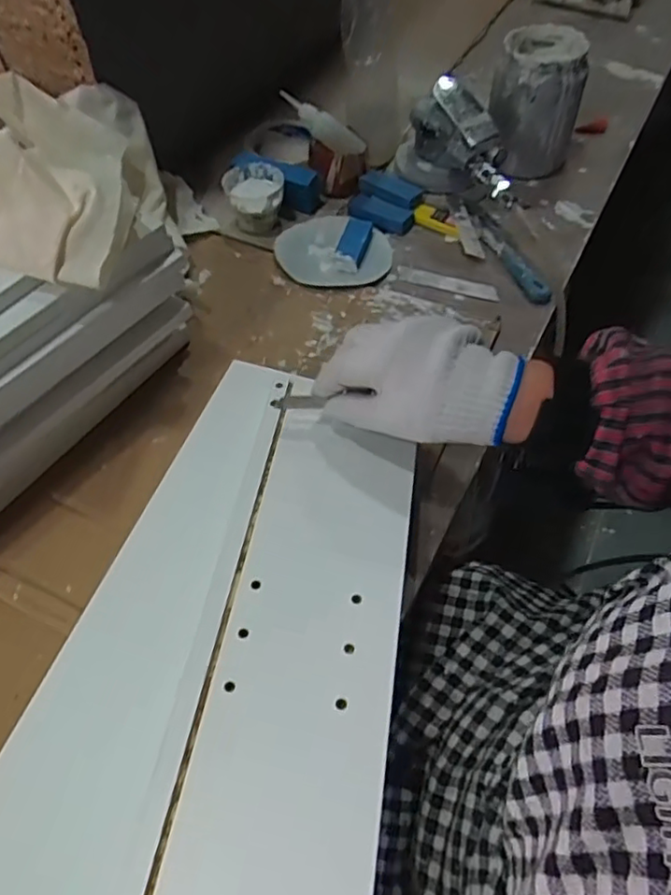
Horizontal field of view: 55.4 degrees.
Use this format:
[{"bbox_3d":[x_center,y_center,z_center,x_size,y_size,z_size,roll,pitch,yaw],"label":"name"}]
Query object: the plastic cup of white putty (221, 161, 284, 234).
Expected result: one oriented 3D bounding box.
[{"bbox_3d":[-0.083,-0.255,0.658,0.059,0.048,0.062,0,55,0],"label":"plastic cup of white putty"}]

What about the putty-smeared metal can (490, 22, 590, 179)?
[{"bbox_3d":[0.211,-0.361,0.683,0.090,0.117,0.107,17,57,12],"label":"putty-smeared metal can"}]

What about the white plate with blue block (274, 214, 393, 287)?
[{"bbox_3d":[-0.002,-0.202,0.641,0.114,0.010,0.116,0,55,0],"label":"white plate with blue block"}]

